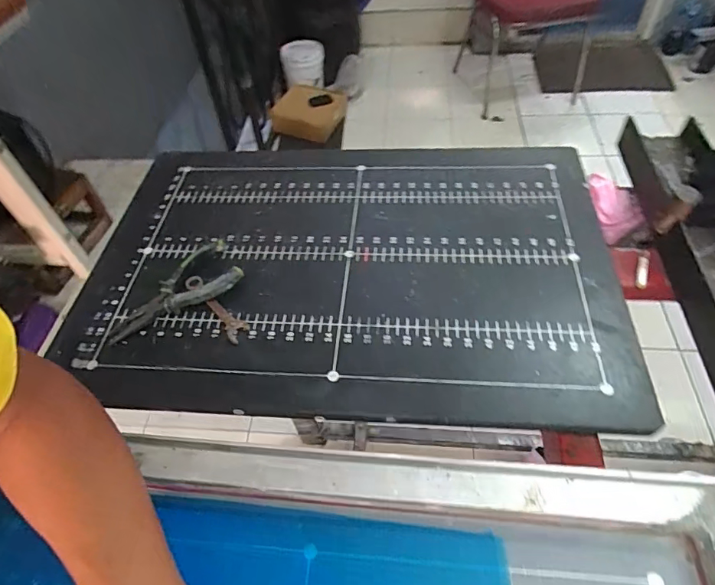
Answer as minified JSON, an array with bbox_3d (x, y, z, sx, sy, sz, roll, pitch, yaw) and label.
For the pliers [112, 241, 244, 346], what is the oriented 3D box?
[{"bbox_3d":[-0.205,-0.006,0.521,0.147,0.021,0.075,-27,55,-16],"label":"pliers"}]

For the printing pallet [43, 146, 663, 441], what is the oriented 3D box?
[{"bbox_3d":[-0.017,-0.039,0.552,0.570,0.026,0.403,2,52,6],"label":"printing pallet"}]

